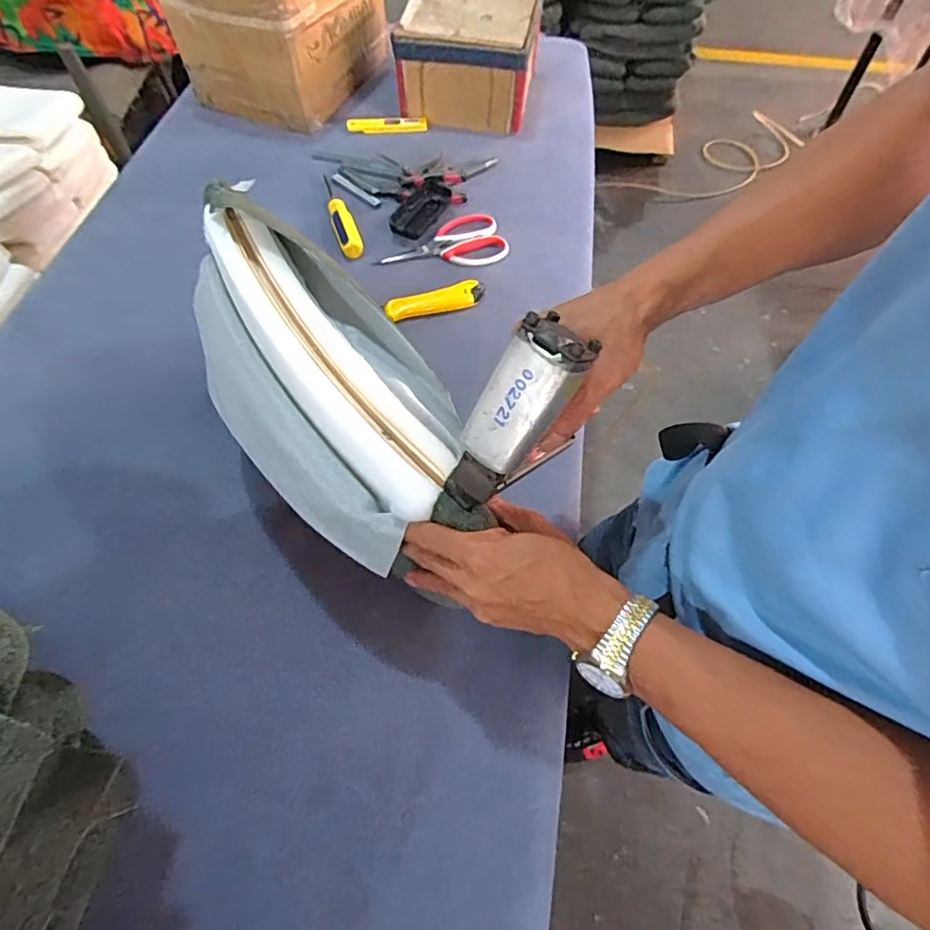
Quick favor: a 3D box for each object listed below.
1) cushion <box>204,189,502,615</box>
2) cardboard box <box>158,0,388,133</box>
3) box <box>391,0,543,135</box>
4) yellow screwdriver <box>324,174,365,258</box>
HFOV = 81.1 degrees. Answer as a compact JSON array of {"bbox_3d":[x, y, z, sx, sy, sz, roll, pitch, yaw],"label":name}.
[{"bbox_3d":[-0.124,-0.076,0.446,0.146,0.102,0.362,-30,70,-19],"label":"cushion"},{"bbox_3d":[-0.298,-0.748,0.925,0.236,0.201,0.306,28,63,16],"label":"cardboard box"},{"bbox_3d":[0.008,-0.699,0.931,0.220,0.137,0.208,5,59,3],"label":"box"},{"bbox_3d":[-0.189,-0.380,0.811,0.032,0.025,0.200,-17,61,-10],"label":"yellow screwdriver"}]

